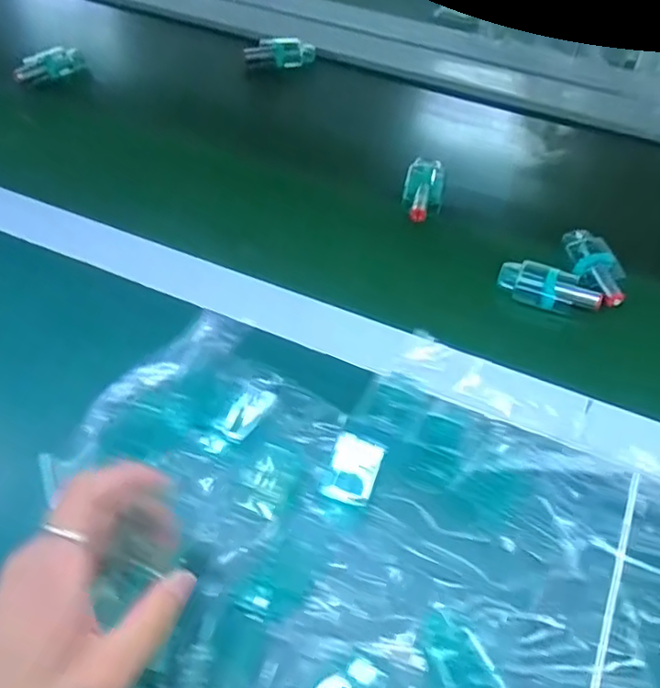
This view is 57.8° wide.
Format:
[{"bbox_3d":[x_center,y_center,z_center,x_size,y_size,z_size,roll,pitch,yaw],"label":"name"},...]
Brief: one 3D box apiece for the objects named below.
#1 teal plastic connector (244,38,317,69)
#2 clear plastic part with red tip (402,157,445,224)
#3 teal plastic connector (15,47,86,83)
[{"bbox_3d":[-0.053,-0.314,0.644,0.073,0.022,0.026,4,60,4],"label":"teal plastic connector"},{"bbox_3d":[0.084,-0.137,0.536,0.033,0.017,0.077,10,59,8],"label":"clear plastic part with red tip"},{"bbox_3d":[-0.305,-0.301,0.647,0.024,0.027,0.081,32,49,20],"label":"teal plastic connector"}]

